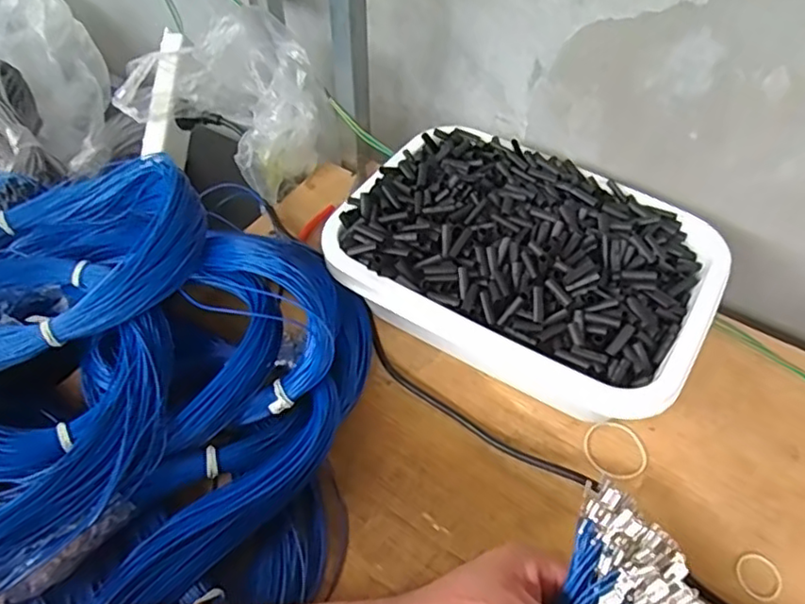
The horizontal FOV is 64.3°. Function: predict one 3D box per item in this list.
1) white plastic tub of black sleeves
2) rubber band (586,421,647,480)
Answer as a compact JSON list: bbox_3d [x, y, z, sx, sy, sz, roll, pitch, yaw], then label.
[{"bbox_3d":[0.097,-0.021,0.533,0.290,0.103,0.218,27,53,19],"label":"white plastic tub of black sleeves"},{"bbox_3d":[0.161,0.112,0.486,0.043,0.004,0.049,-8,50,-7],"label":"rubber band"}]

